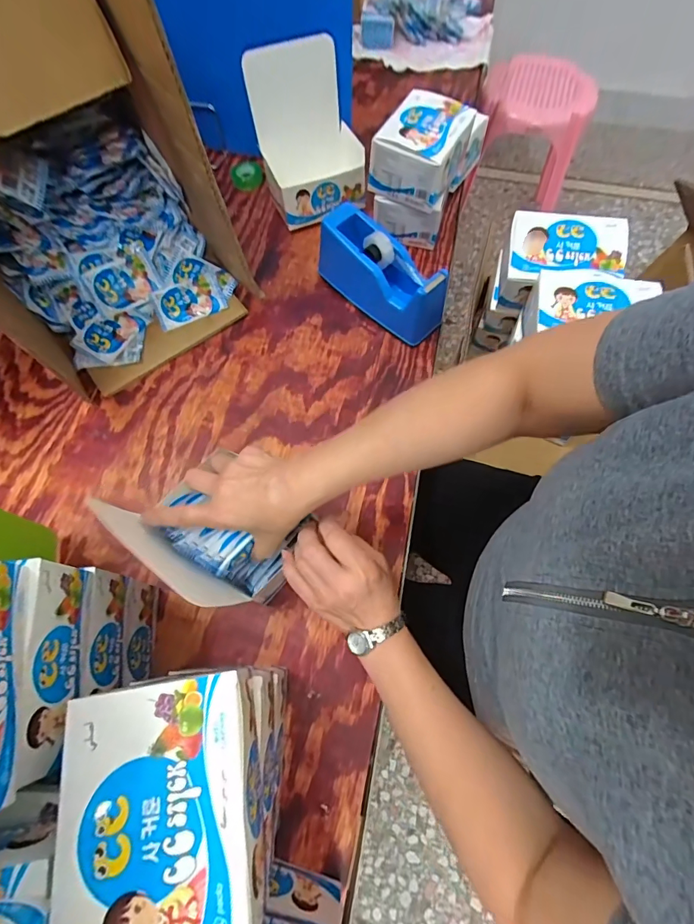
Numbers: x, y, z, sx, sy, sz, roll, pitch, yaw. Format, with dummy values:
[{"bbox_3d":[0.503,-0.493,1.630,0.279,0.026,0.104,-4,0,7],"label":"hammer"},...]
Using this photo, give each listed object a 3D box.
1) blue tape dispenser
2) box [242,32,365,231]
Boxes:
[{"bbox_3d":[0.049,-0.275,0.619,0.074,0.100,0.209,-40,73,-14],"label":"blue tape dispenser"},{"bbox_3d":[-0.059,-0.522,0.680,0.157,0.186,0.159,-17,69,-6],"label":"box"}]

